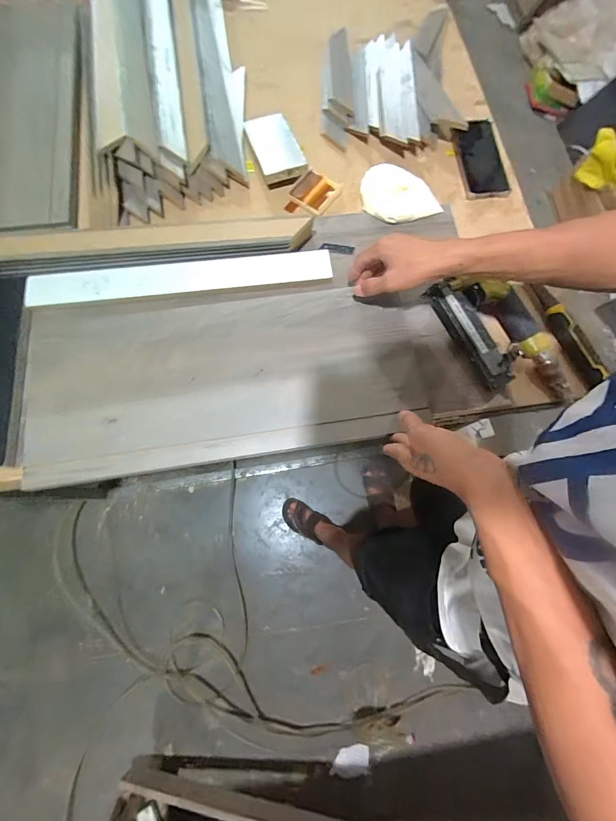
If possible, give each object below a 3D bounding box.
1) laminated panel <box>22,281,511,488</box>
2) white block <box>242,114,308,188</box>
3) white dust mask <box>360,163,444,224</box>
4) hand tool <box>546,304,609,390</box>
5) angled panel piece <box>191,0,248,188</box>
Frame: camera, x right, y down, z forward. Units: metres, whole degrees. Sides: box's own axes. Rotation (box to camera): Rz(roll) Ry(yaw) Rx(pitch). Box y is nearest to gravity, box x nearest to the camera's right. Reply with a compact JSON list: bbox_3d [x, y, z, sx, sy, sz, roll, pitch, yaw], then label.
[{"bbox_3d":[-0.071,-0.058,0.470,0.619,0.020,0.251,-5,73,-3],"label":"laminated panel"},{"bbox_3d":[-0.057,-0.472,0.595,0.079,0.025,0.157,-16,74,-7],"label":"white block"},{"bbox_3d":[0.158,-0.367,0.570,0.138,0.025,0.097,20,73,5],"label":"white dust mask"},{"bbox_3d":[0.398,-0.099,0.490,0.033,0.016,0.130,-19,74,-7],"label":"hand tool"},{"bbox_3d":[-0.174,-0.645,0.637,0.063,0.048,0.510,-9,73,-4],"label":"angled panel piece"}]

